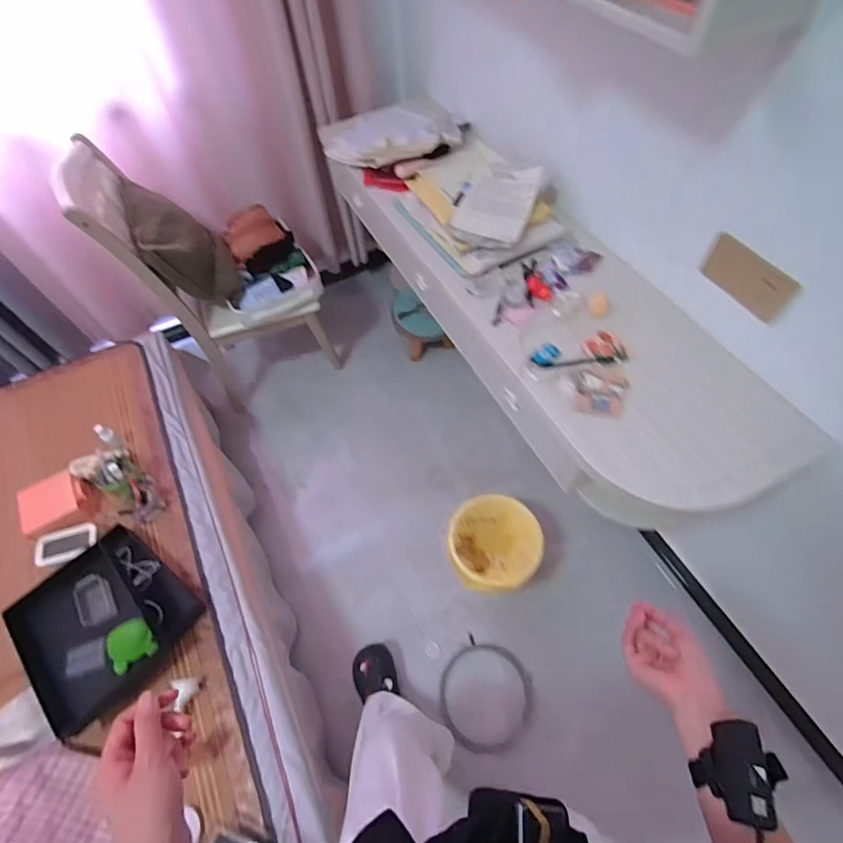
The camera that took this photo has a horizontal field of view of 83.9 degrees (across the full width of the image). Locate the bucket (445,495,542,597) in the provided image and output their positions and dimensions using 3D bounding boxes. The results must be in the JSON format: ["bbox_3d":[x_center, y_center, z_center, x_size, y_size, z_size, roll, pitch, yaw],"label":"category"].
[{"bbox_3d":[0.205,0.372,1.363,0.247,0.193,0.251,-2,57,3],"label":"bucket"}]

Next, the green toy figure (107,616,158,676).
[{"bbox_3d":[-0.577,0.442,0.939,0.095,0.044,0.081,-34,61,-17],"label":"green toy figure"}]

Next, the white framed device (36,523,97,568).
[{"bbox_3d":[-0.827,0.282,1.090,0.124,0.021,0.089,-15,58,-5],"label":"white framed device"}]

